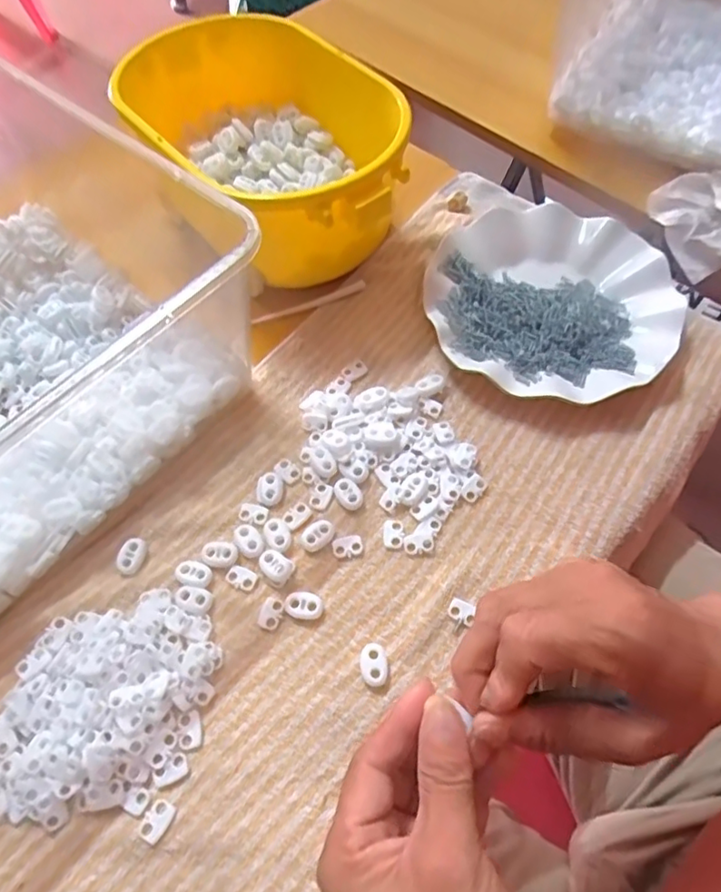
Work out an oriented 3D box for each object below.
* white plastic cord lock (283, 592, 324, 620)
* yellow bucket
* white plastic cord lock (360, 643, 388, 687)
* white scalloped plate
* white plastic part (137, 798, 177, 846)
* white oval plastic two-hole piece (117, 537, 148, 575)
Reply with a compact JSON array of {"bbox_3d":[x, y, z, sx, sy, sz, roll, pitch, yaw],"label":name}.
[{"bbox_3d":[-0.033,0.095,0.347,0.022,0.007,0.014,7,61,4],"label":"white plastic cord lock"},{"bbox_3d":[-0.070,-0.223,0.465,0.163,0.108,0.231,-24,63,-12],"label":"yellow bucket"},{"bbox_3d":[0.008,0.123,0.331,0.015,0.007,0.023,-8,61,-4],"label":"white plastic cord lock"},{"bbox_3d":[0.143,-0.111,0.447,0.177,0.024,0.185,0,61,1],"label":"white scalloped plate"},{"bbox_3d":[-0.103,0.189,0.297,0.013,0.004,0.019,25,64,14],"label":"white plastic part"},{"bbox_3d":[-0.141,0.067,0.363,0.016,0.007,0.022,20,63,12],"label":"white oval plastic two-hole piece"}]

